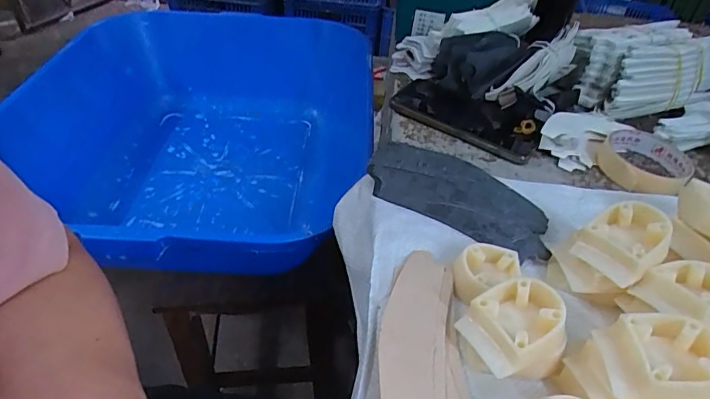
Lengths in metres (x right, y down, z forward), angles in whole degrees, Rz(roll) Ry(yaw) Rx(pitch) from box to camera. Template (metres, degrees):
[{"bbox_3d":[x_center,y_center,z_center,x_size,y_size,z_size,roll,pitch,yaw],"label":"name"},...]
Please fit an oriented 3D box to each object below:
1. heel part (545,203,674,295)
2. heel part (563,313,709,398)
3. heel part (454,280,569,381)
[{"bbox_3d":[0.186,0.039,0.345,0.064,0.064,0.059,-26,50,-31],"label":"heel part"},{"bbox_3d":[0.167,0.095,0.264,0.063,0.044,0.049,0,41,-6],"label":"heel part"},{"bbox_3d":[0.100,0.083,0.296,0.056,0.043,0.050,-11,44,-18],"label":"heel part"}]

